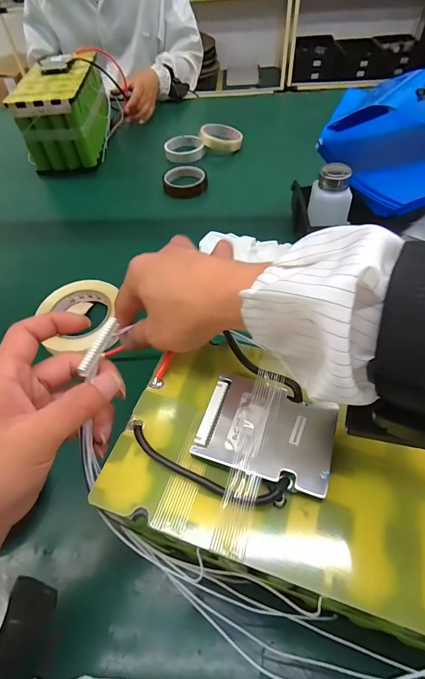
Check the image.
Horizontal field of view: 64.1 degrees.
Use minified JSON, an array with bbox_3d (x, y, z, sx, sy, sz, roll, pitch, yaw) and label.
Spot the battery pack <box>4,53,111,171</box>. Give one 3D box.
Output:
[{"bbox_3d":[-0.326,-0.504,0.766,0.141,0.147,0.205,0,53,5],"label":"battery pack"}]

